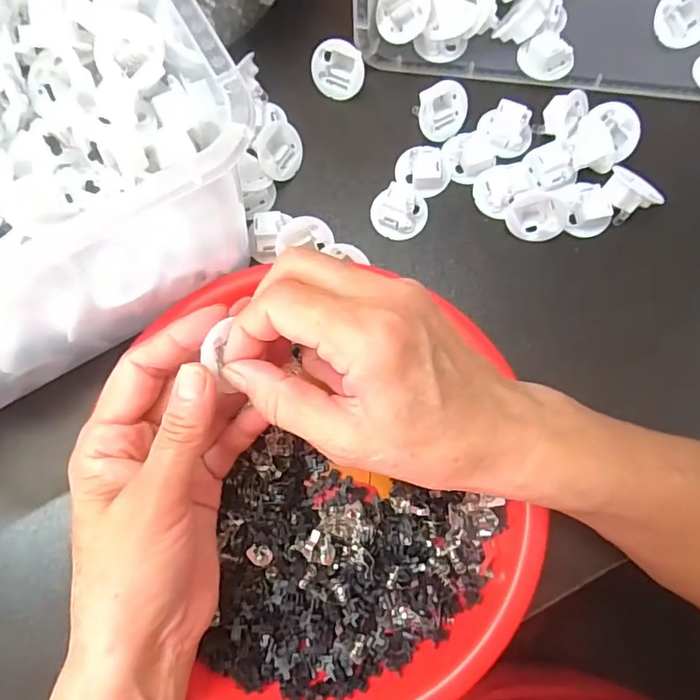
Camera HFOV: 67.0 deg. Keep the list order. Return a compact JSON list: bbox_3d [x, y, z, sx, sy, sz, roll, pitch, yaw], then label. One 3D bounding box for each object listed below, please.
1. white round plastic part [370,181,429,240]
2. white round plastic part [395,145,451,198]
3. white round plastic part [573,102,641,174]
[{"bbox_3d":[0.029,-0.082,0.309,0.032,0.016,0.030,0,79,2],"label":"white round plastic part"},{"bbox_3d":[0.044,-0.107,0.315,0.029,0.013,0.030,0,79,2],"label":"white round plastic part"},{"bbox_3d":[0.144,-0.119,0.303,0.033,0.021,0.036,0,79,2],"label":"white round plastic part"}]

